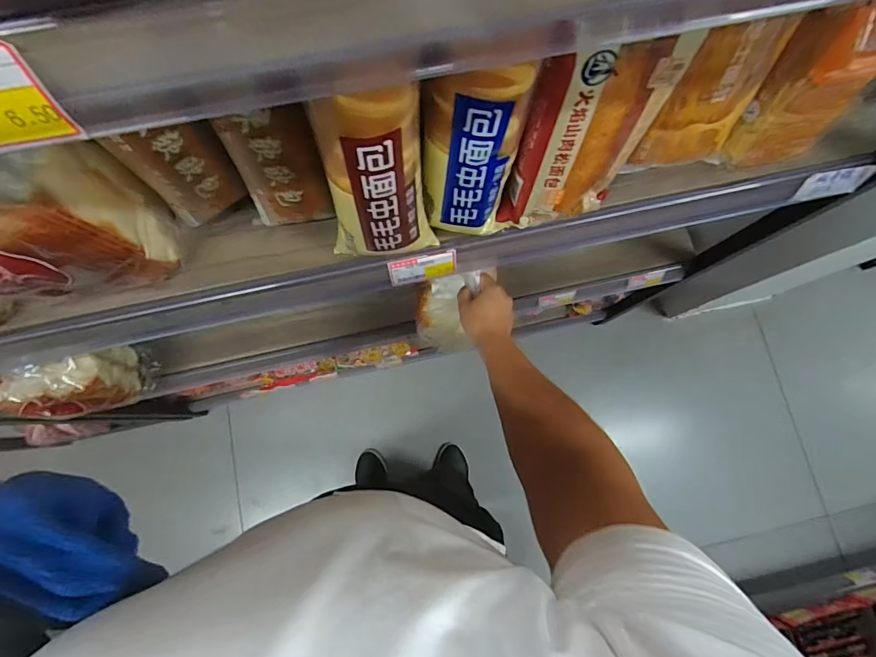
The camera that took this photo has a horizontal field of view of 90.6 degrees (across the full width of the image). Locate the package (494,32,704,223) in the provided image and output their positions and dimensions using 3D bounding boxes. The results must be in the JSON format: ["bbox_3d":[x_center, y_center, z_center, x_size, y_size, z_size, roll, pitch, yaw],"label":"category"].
[{"bbox_3d":[0.121,-0.149,0.365,0.111,0.167,0.047,-13,80,-4],"label":"package"}]

